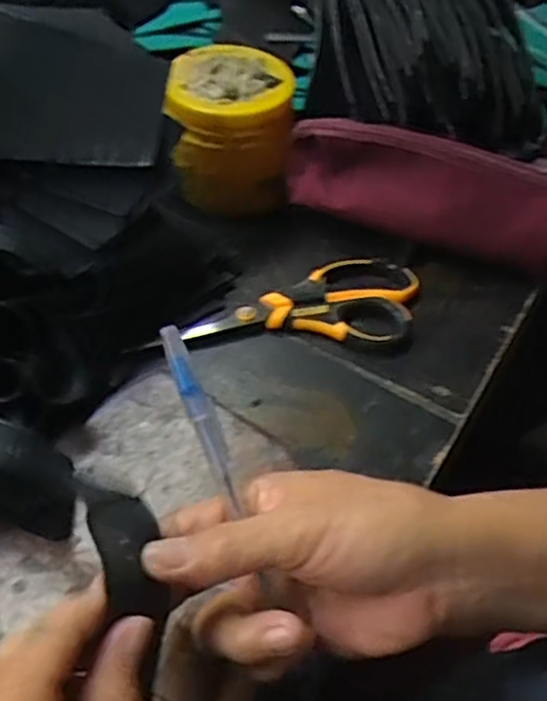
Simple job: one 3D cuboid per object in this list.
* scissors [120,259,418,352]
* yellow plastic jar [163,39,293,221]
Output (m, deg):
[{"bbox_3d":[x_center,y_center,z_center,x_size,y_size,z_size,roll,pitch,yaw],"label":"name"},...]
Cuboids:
[{"bbox_3d":[0.008,-0.027,0.474,0.189,0.007,0.078,-8,49,-10],"label":"scissors"},{"bbox_3d":[-0.031,-0.163,0.533,0.088,0.092,0.082,5,48,2],"label":"yellow plastic jar"}]

